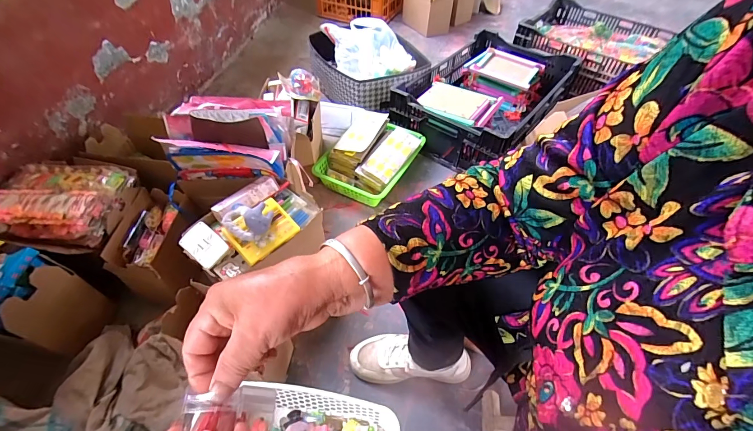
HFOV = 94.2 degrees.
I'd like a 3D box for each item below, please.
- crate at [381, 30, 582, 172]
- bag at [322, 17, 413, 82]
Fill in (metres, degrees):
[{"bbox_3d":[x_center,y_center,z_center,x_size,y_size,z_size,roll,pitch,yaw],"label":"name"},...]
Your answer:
[{"bbox_3d":[0.377,-0.423,1.253,0.440,0.173,0.619,30,53,25],"label":"crate"},{"bbox_3d":[-0.027,-0.610,1.307,0.221,0.164,0.385,-19,49,-18],"label":"bag"}]

